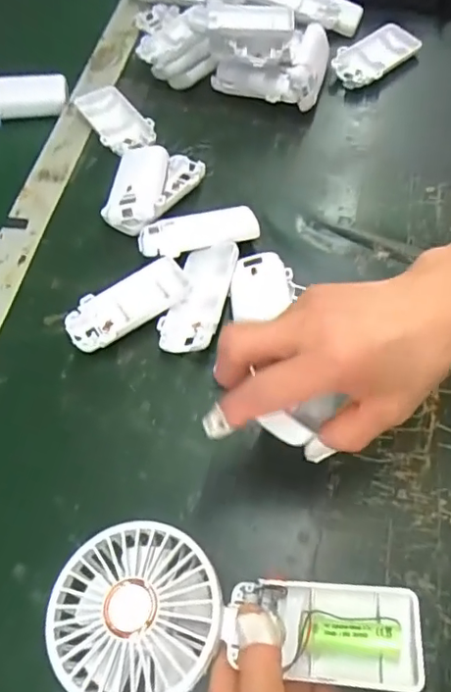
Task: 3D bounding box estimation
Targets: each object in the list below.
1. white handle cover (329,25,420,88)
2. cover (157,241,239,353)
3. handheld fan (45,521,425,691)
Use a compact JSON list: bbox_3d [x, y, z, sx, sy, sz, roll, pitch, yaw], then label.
[{"bbox_3d":[0.151,-0.292,0.553,0.092,0.014,0.051,-35,63,-16],"label":"white handle cover"},{"bbox_3d":[-0.018,-0.038,0.405,0.044,0.022,0.093,13,61,12],"label":"cover"},{"bbox_3d":[0.003,0.140,0.278,0.178,0.027,0.080,6,60,2],"label":"handheld fan"}]

